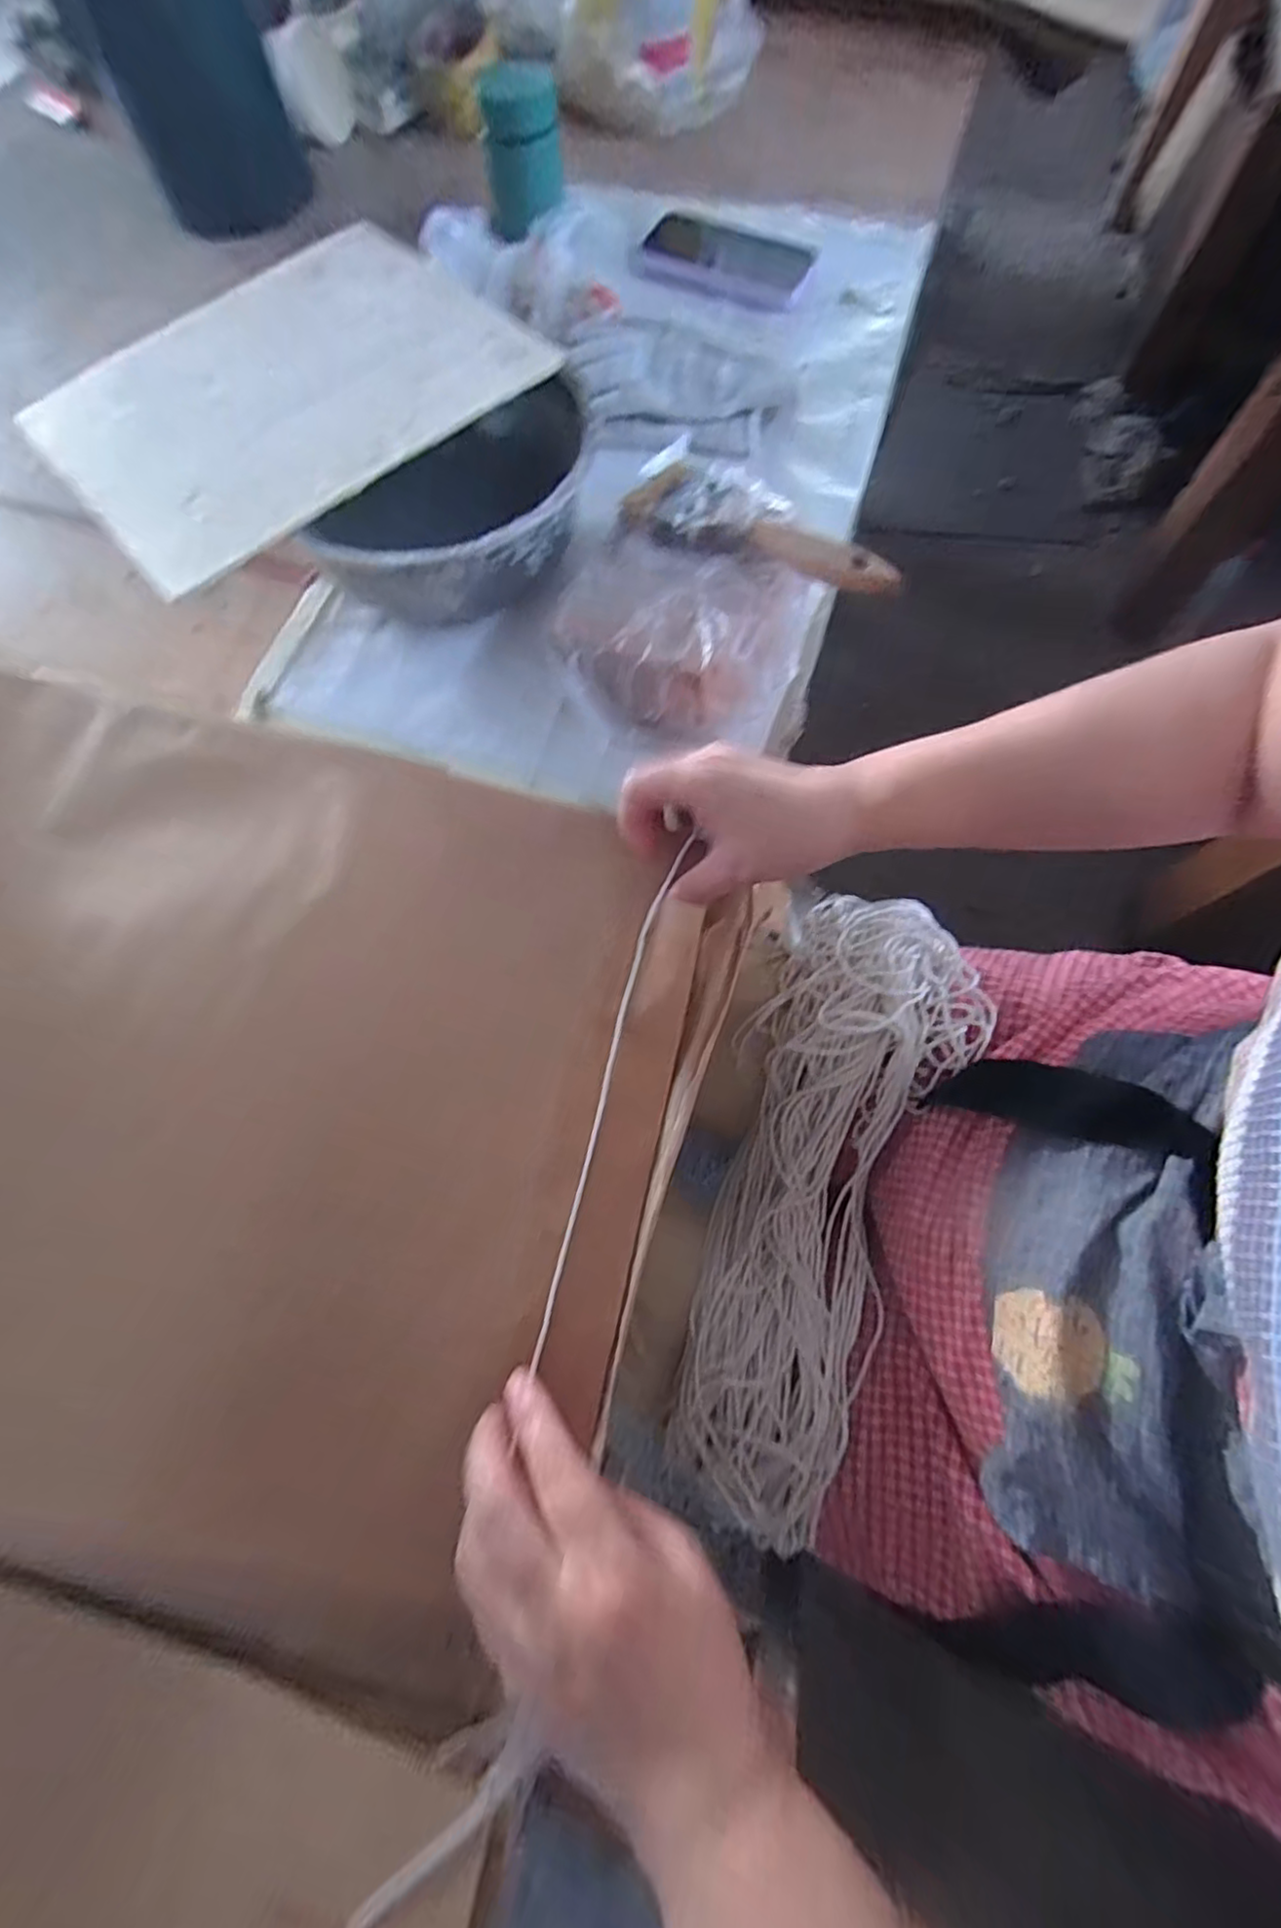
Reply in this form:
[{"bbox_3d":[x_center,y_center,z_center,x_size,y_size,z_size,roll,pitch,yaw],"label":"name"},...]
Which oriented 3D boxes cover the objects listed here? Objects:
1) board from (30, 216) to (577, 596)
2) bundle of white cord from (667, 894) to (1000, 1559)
[{"bbox_3d":[-0.229,-0.370,0.412,0.276,0.013,0.228,-40,73,-10],"label":"board"},{"bbox_3d":[0.104,0.116,0.385,0.119,0.093,0.364,23,74,9],"label":"bundle of white cord"}]

